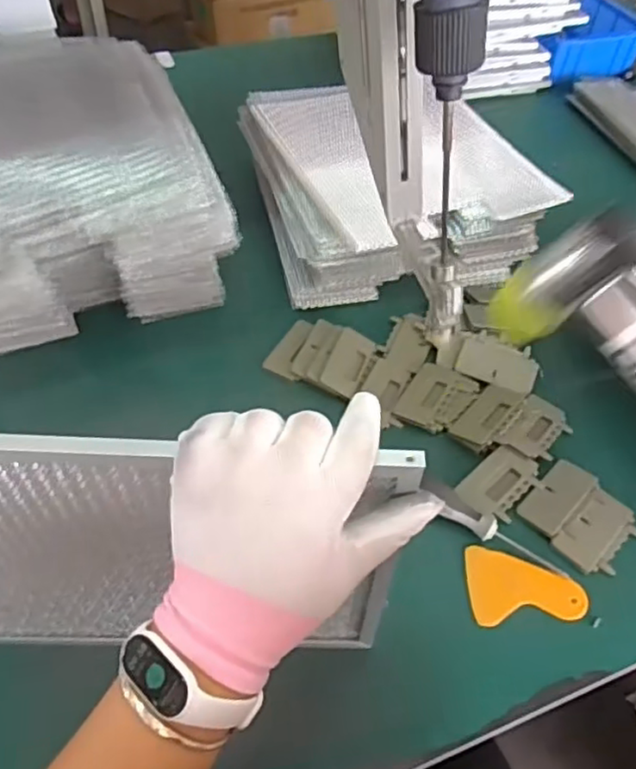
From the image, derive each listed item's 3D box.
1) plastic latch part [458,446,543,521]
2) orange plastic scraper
[{"bbox_3d":[0.180,0.096,0.634,0.086,0.009,0.055,-34,59,-27],"label":"plastic latch part"},{"bbox_3d":[0.183,0.175,0.575,0.098,0.010,0.066,-3,64,-2],"label":"orange plastic scraper"}]

